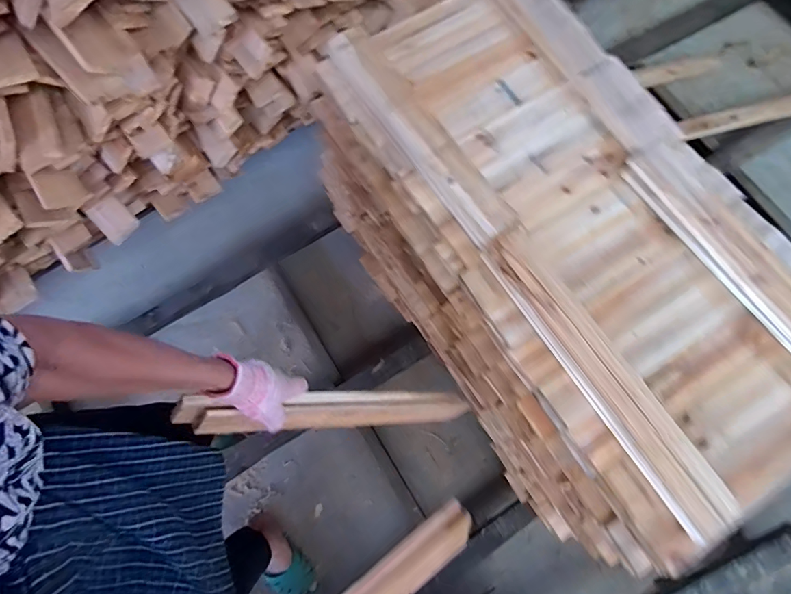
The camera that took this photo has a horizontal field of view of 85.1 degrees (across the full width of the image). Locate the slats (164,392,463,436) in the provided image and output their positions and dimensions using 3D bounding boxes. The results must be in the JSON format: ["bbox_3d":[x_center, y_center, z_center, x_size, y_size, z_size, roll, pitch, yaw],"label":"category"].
[{"bbox_3d":[-0.079,0.188,0.702,0.505,0.071,0.024,8,34,-34],"label":"slats"}]

